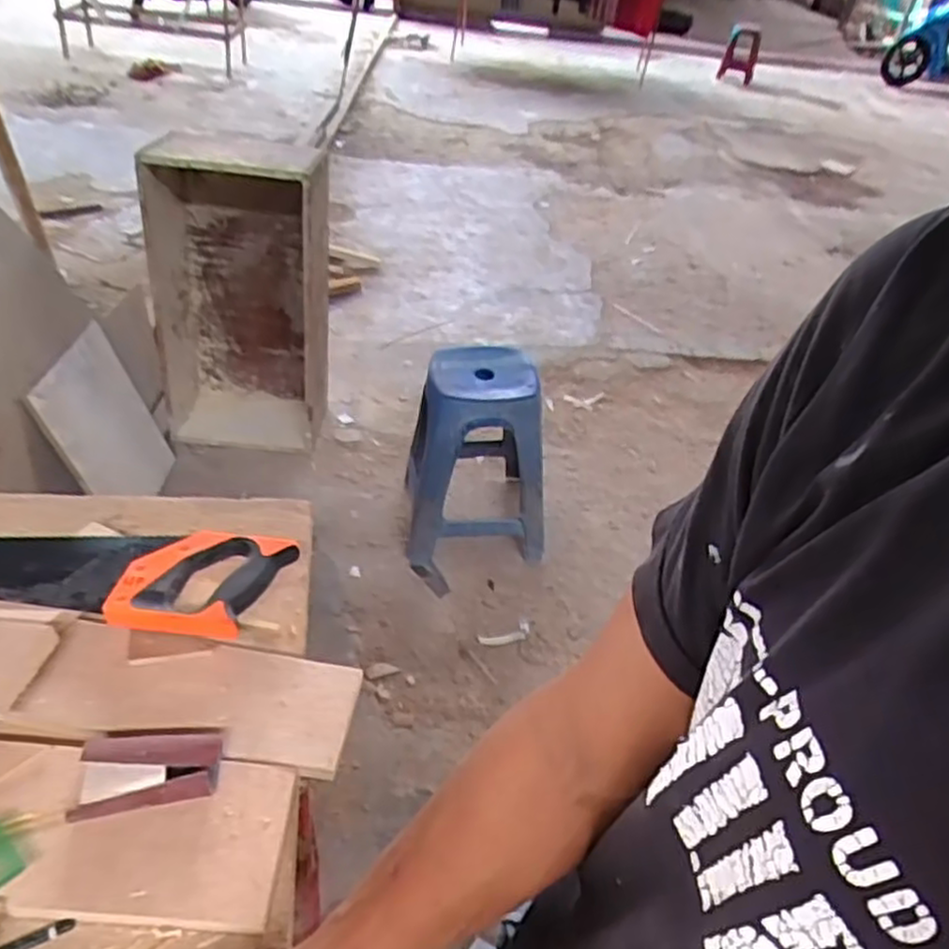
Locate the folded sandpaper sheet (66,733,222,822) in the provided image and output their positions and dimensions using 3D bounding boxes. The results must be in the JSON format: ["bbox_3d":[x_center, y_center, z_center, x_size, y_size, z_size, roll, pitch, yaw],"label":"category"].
[{"bbox_3d":[-0.251,0.227,0.576,0.105,0.032,0.057,-6,41,-16],"label":"folded sandpaper sheet"}]

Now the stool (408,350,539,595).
[{"bbox_3d":[0.006,-0.035,1.908,0.339,0.499,0.417,0,40,-9],"label":"stool"}]

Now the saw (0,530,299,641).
[{"bbox_3d":[-0.434,0.076,0.723,0.500,0.042,0.121,10,39,3],"label":"saw"}]

